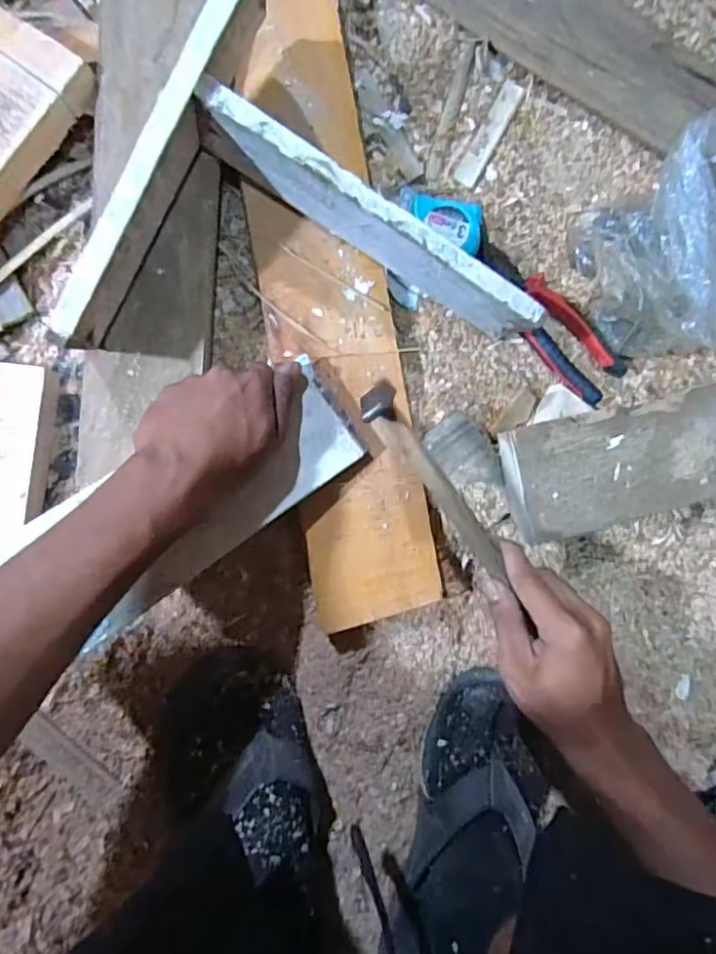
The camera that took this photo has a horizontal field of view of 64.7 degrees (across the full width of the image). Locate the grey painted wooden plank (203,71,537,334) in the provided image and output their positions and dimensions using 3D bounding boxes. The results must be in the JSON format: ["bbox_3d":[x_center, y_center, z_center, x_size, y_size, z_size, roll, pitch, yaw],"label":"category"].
[{"bbox_3d":[0.012,-0.177,0.407,0.265,0.107,0.021,25,89,-5],"label":"grey painted wooden plank"}]

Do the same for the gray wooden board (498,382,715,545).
[{"bbox_3d":[0.422,-0.057,0.515,0.611,0.031,0.097,-13,89,-8],"label":"gray wooden board"}]

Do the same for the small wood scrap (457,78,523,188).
[{"bbox_3d":[0.119,-0.309,0.508,0.021,0.004,0.108,28,84,-6],"label":"small wood scrap"}]

